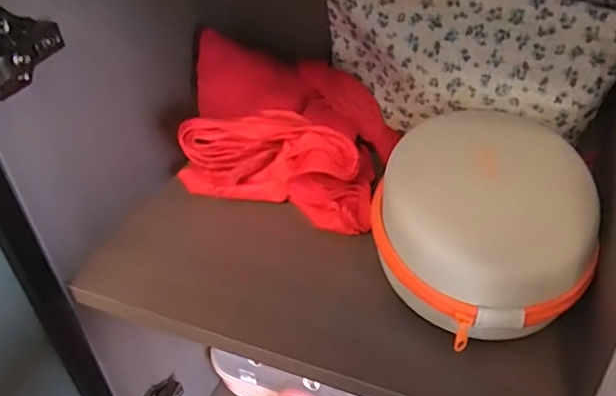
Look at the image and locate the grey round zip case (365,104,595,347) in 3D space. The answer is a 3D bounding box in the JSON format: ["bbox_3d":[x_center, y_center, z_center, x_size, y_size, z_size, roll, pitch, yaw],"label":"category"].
[{"bbox_3d":[0.118,0.006,0.405,0.142,0.076,0.192,3,39,9],"label":"grey round zip case"}]

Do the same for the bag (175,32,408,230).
[{"bbox_3d":[-0.027,-0.064,0.504,0.186,0.112,0.124,8,40,16],"label":"bag"}]

